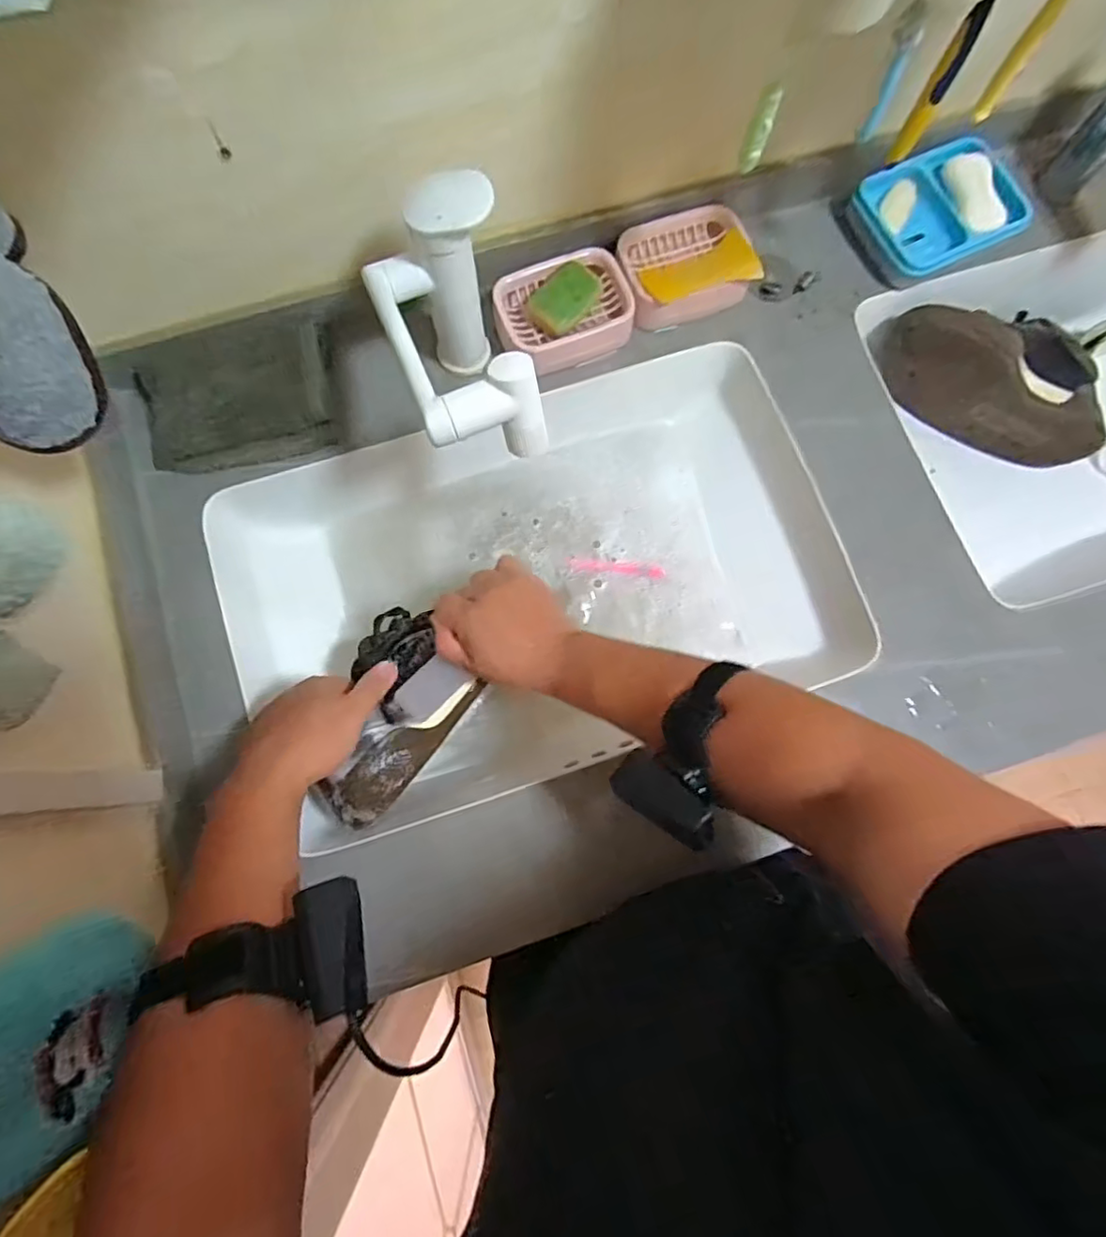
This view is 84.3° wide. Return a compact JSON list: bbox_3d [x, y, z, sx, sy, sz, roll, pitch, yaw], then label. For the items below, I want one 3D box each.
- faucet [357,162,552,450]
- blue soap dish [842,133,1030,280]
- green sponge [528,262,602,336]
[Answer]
[{"bbox_3d":[-0.073,-0.199,0.478,0.093,0.144,0.192,-13,79,-4],"label":"faucet"},{"bbox_3d":[0.391,-0.416,0.621,0.161,0.035,0.116,-29,80,-7],"label":"blue soap dish"},{"bbox_3d":[0.011,-0.301,0.570,0.042,0.017,0.071,44,81,7],"label":"green sponge"}]

